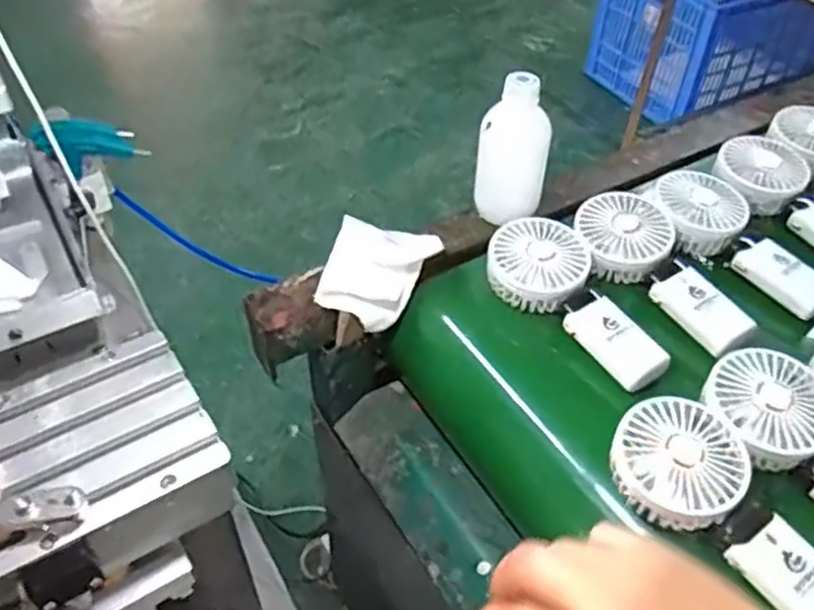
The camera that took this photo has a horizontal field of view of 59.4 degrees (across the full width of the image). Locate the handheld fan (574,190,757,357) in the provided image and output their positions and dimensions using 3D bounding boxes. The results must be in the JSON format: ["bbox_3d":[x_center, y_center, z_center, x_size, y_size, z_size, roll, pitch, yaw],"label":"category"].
[{"bbox_3d":[0.222,-0.030,0.641,0.085,0.040,0.187,-16,49,-16],"label":"handheld fan"}]

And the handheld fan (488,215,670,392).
[{"bbox_3d":[0.151,-0.008,0.623,0.089,0.039,0.186,-33,55,-28],"label":"handheld fan"}]

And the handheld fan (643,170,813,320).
[{"bbox_3d":[0.317,-0.065,0.676,0.088,0.036,0.184,-35,56,-29],"label":"handheld fan"}]

